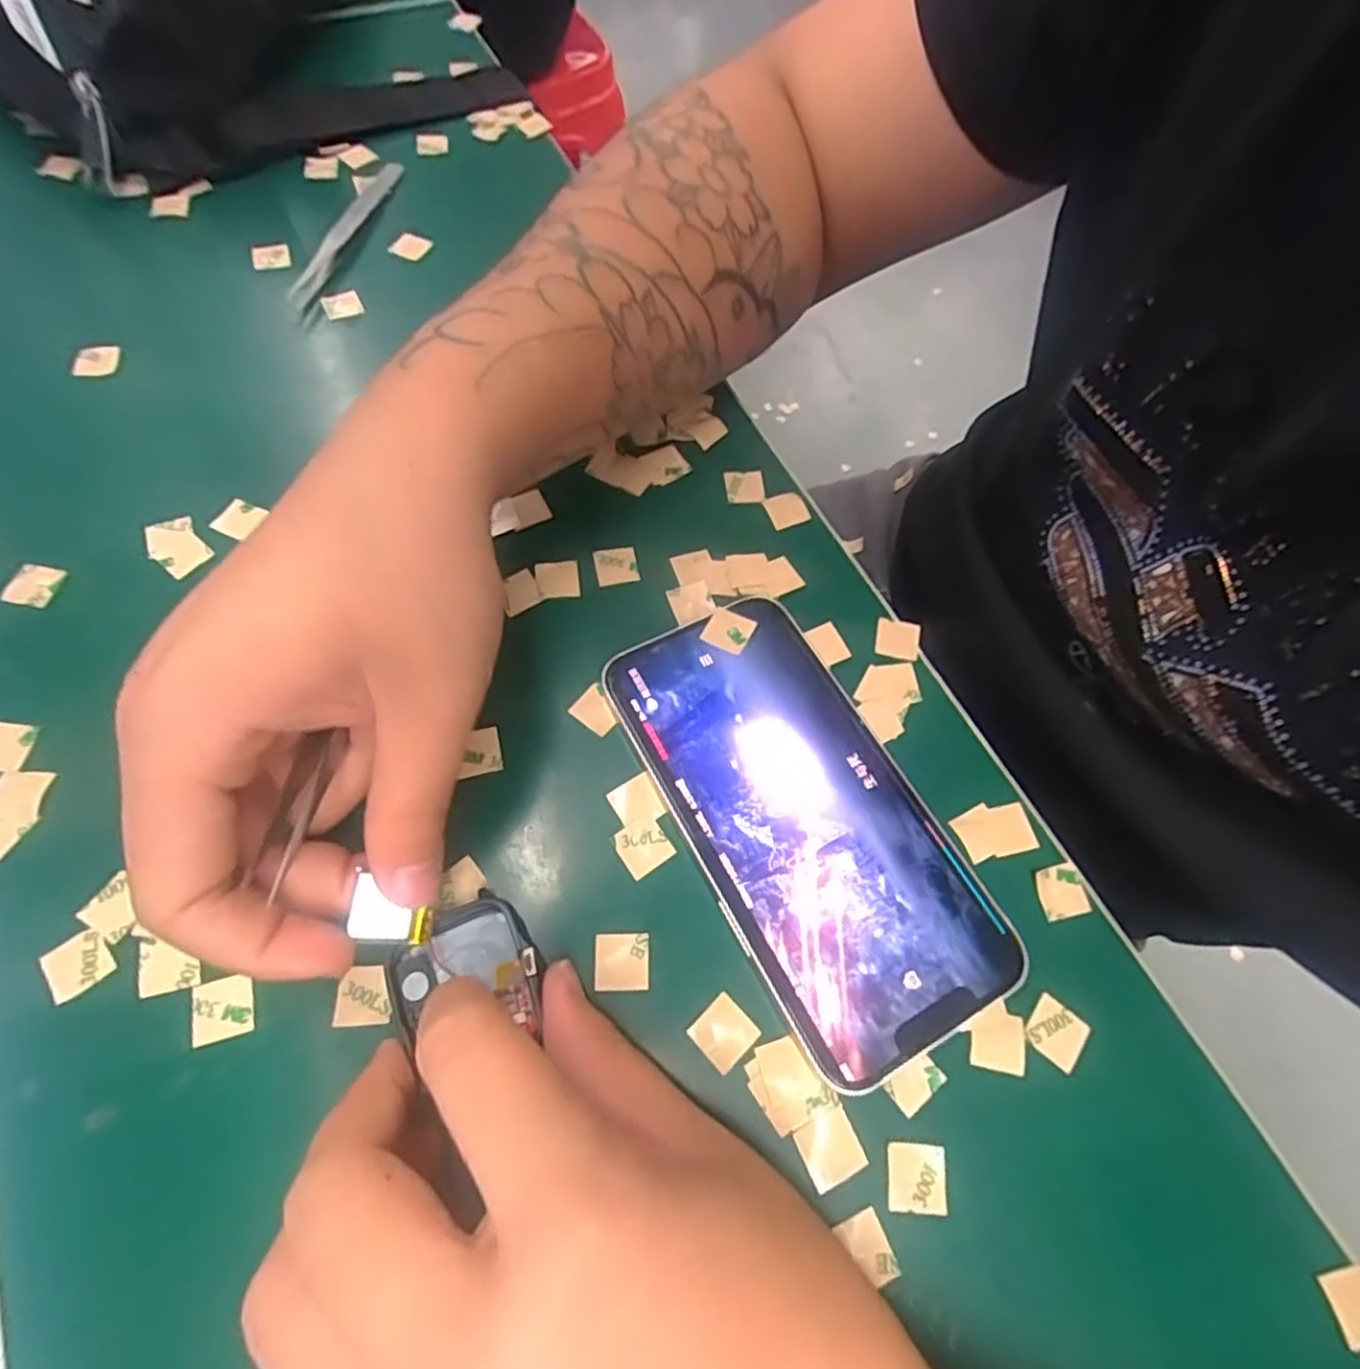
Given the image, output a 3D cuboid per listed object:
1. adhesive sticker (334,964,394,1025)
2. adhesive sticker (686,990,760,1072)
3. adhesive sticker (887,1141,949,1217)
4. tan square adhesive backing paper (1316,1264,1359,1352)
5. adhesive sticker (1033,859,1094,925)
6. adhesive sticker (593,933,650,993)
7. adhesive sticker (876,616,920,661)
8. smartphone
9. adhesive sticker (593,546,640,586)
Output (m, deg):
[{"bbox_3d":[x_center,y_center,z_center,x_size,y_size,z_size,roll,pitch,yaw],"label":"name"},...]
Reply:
[{"bbox_3d":[-0.087,0.085,0.192,0.015,0.004,0.015,-2,65,-5],"label":"adhesive sticker"},{"bbox_3d":[0.012,0.096,0.194,0.015,0.004,0.015,-40,73,-20],"label":"adhesive sticker"},{"bbox_3d":[0.062,0.129,0.184,0.015,0.004,0.015,6,63,1],"label":"adhesive sticker"},{"bbox_3d":[0.172,0.158,0.179,0.014,0.004,0.015,-14,62,2],"label":"tan square adhesive backing paper"},{"bbox_3d":[0.118,0.064,0.219,0.015,0.004,0.015,-13,66,-6],"label":"adhesive sticker"},{"bbox_3d":[-0.016,0.079,0.201,0.015,0.004,0.015,-2,64,-4],"label":"adhesive sticker"},{"bbox_3d":[0.079,-0.017,0.255,0.015,0.004,0.015,16,65,4],"label":"adhesive sticker"},{"bbox_3d":[0.037,0.038,0.217,0.071,0.004,0.143,-25,69,-15],"label":"smartphone"},{"bbox_3d":[-0.024,-0.044,0.260,0.015,0.004,0.014,-10,66,-8],"label":"adhesive sticker"}]

